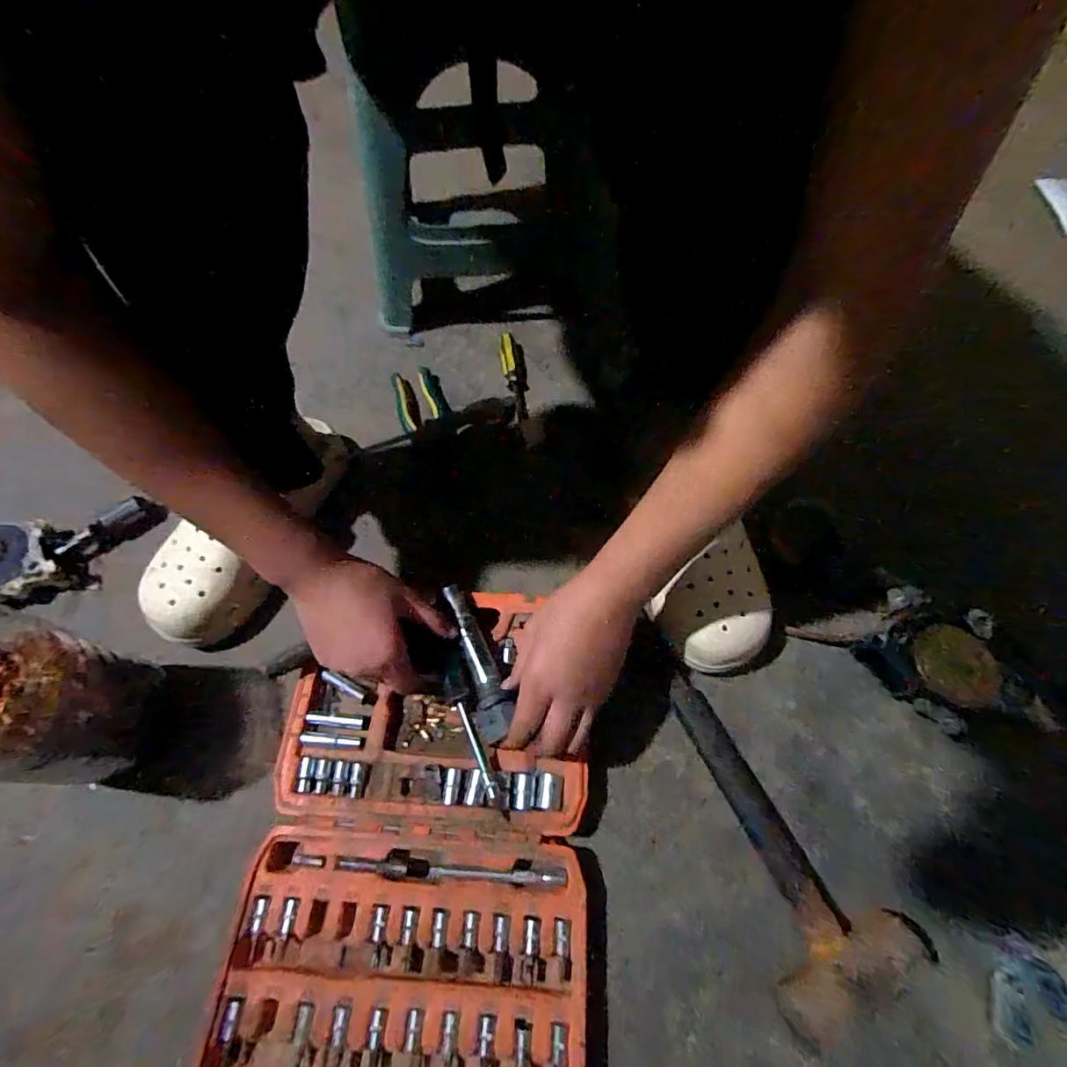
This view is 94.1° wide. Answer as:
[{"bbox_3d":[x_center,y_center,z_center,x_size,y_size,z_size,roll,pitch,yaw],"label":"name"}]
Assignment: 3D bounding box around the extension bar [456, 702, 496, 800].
[{"bbox_3d":[-0.046,0.173,0.400,0.007,0.009,0.076,-22,66,-10],"label":"extension bar"}]

